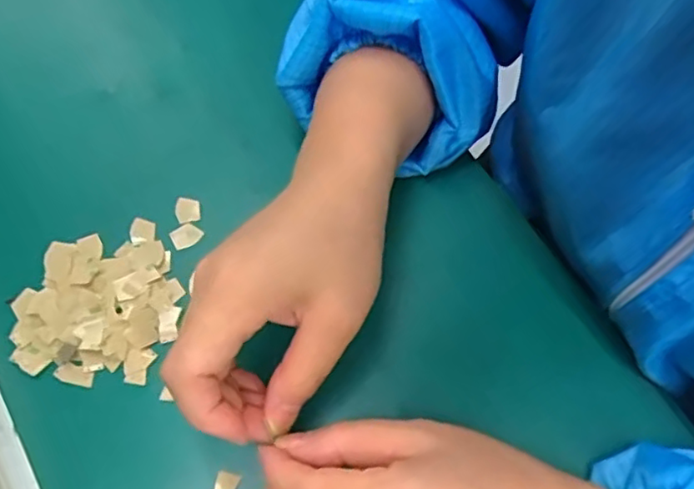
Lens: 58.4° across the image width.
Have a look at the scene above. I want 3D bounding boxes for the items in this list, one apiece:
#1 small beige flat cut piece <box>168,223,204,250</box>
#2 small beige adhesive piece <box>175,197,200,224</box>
[{"bbox_3d":[-0.095,-0.006,0.367,0.018,0.004,0.013,-27,68,-15],"label":"small beige flat cut piece"},{"bbox_3d":[-0.096,-0.021,0.373,0.014,0.005,0.014,-7,64,-7],"label":"small beige adhesive piece"}]

